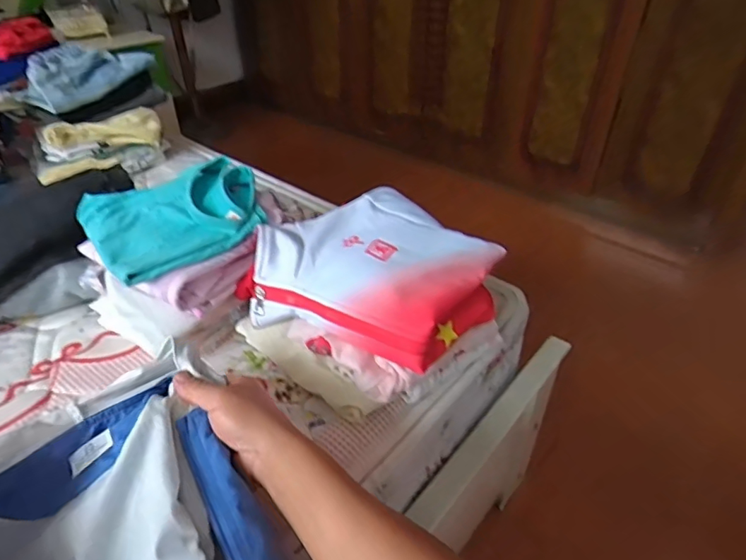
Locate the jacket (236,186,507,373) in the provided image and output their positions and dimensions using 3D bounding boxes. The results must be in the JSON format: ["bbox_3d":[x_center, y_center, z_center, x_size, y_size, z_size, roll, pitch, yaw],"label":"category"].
[{"bbox_3d":[0.001,-0.008,0.594,0.240,0.088,0.224,27,44,29],"label":"jacket"}]

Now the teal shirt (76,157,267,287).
[{"bbox_3d":[-0.241,-0.088,0.622,0.190,0.063,0.177,-26,45,-31],"label":"teal shirt"}]

